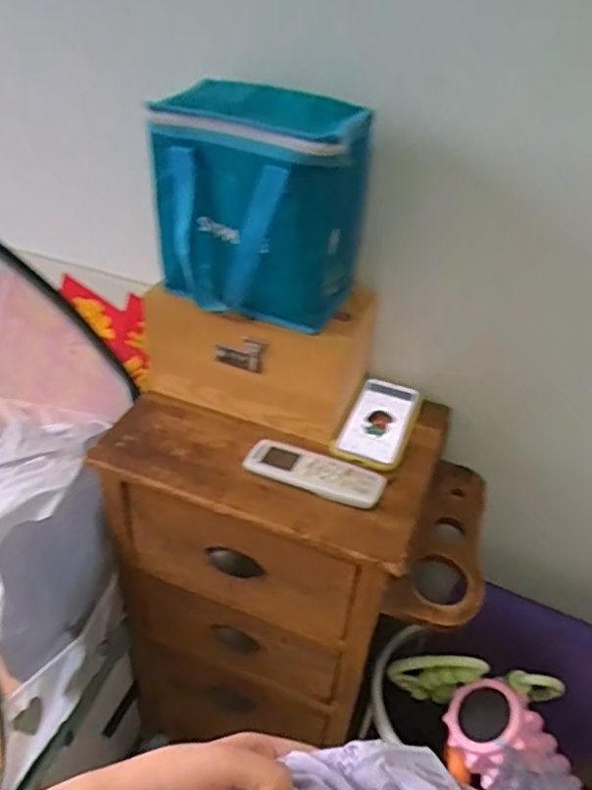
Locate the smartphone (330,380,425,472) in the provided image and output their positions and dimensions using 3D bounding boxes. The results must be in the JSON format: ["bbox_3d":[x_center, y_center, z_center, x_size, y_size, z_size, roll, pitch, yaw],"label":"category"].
[{"bbox_3d":[0.110,0.034,0.817,0.083,0.014,0.158,18,41,16],"label":"smartphone"}]

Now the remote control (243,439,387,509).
[{"bbox_3d":[0.022,0.090,0.728,0.162,0.030,0.057,20,42,18],"label":"remote control"}]

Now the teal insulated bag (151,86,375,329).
[{"bbox_3d":[-0.039,-0.213,0.707,0.203,0.215,0.174,22,43,20],"label":"teal insulated bag"}]

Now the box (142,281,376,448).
[{"bbox_3d":[-0.048,-0.071,0.824,0.280,0.145,0.152,15,41,13],"label":"box"}]

